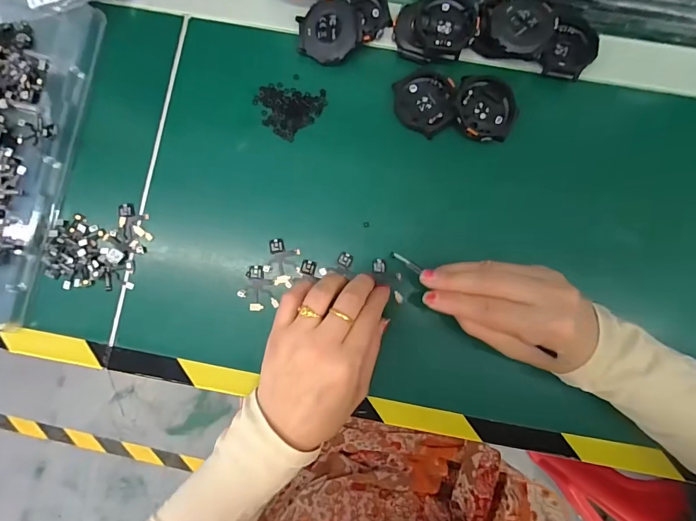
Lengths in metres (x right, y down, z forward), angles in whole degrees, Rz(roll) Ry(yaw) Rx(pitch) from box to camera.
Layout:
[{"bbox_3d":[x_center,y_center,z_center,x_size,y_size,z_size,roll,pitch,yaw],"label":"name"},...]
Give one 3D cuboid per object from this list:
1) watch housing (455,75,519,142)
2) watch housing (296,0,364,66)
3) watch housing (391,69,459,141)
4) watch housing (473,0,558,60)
[{"bbox_3d":[0.110,-0.120,0.298,0.050,0.014,0.048,0,85,0],"label":"watch housing"},{"bbox_3d":[-0.016,-0.185,0.304,0.050,0.012,0.048,-32,88,16],"label":"watch housing"},{"bbox_3d":[0.062,-0.129,0.302,0.048,0.015,0.052,9,85,1],"label":"watch housing"},{"bbox_3d":[0.133,-0.185,0.296,0.053,0.018,0.053,12,85,1],"label":"watch housing"}]

